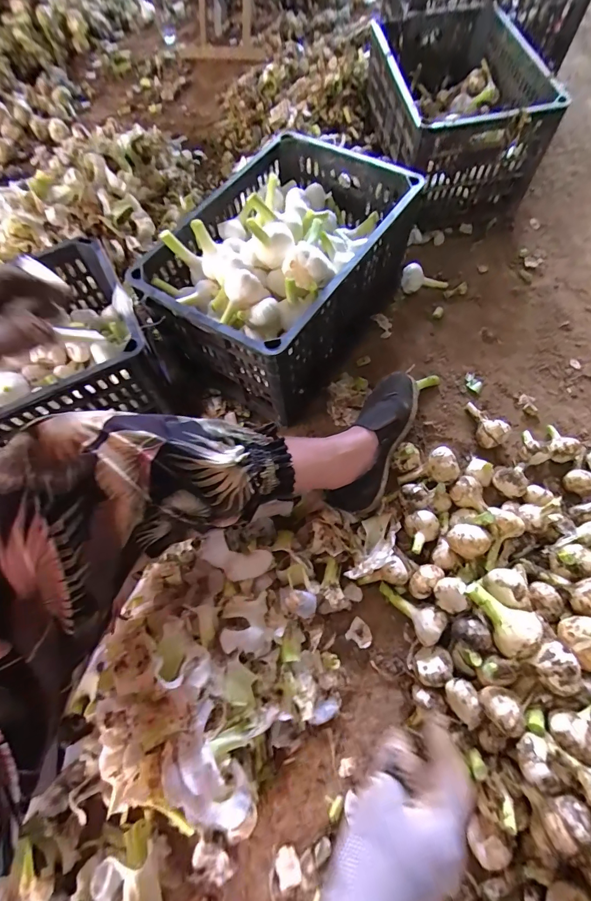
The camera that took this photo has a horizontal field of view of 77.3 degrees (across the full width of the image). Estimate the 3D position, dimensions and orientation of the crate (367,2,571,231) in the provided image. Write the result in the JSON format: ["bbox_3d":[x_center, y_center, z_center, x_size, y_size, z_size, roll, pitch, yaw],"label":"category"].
[{"bbox_3d":[0.348,-0.797,0.882,0.323,0.224,0.473,-7,67,-3],"label":"crate"}]

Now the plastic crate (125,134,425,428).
[{"bbox_3d":[-0.016,-0.337,0.691,0.311,0.231,0.470,31,70,13],"label":"plastic crate"}]

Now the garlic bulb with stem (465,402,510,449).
[{"bbox_3d":[0.340,-0.048,0.673,0.057,0.046,0.094,-35,71,-14],"label":"garlic bulb with stem"}]

